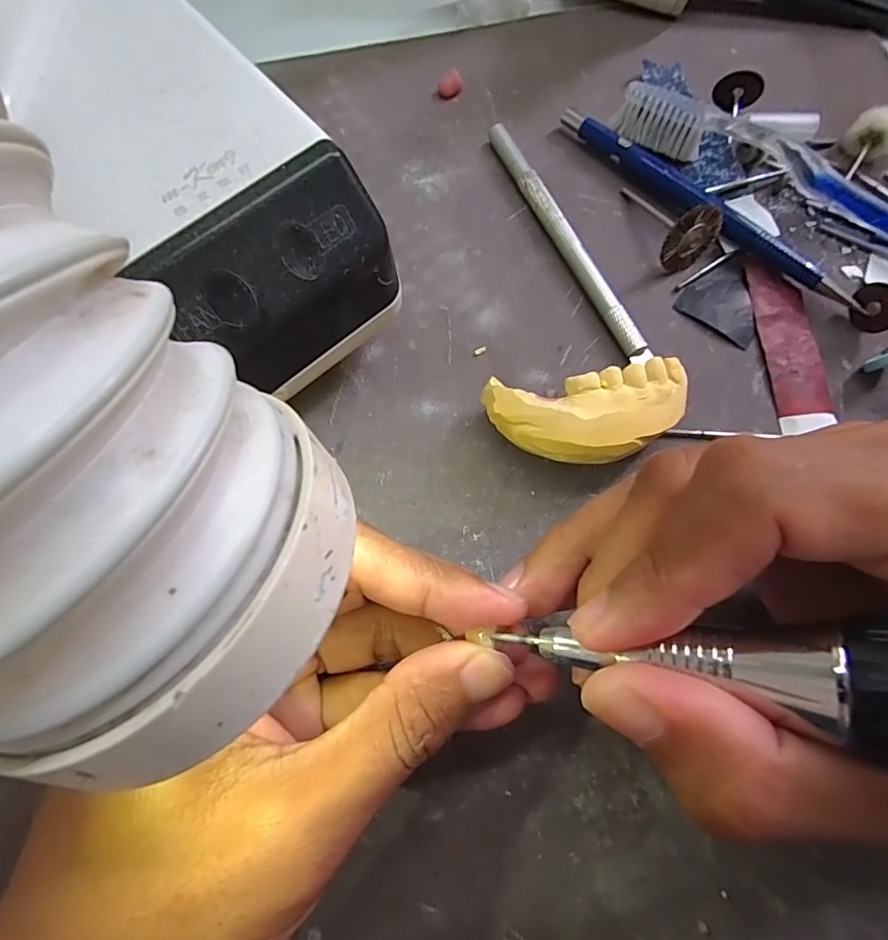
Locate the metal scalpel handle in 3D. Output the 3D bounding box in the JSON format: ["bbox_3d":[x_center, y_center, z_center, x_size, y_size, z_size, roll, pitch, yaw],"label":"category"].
[{"bbox_3d":[0.047,-0.090,0.203,0.008,0.008,0.116,-25,75,-6],"label":"metal scalpel handle"}]

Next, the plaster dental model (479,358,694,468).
[{"bbox_3d":[0.047,-0.016,0.172,0.063,0.026,0.030,-3,74,0],"label":"plaster dental model"}]

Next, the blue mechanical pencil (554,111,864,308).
[{"bbox_3d":[0.101,-0.105,0.205,0.132,0.011,0.008,43,79,12],"label":"blue mechanical pencil"}]

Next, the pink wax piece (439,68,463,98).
[{"bbox_3d":[0.003,-0.169,0.227,0.009,0.007,0.009,8,74,3],"label":"pink wax piece"}]

